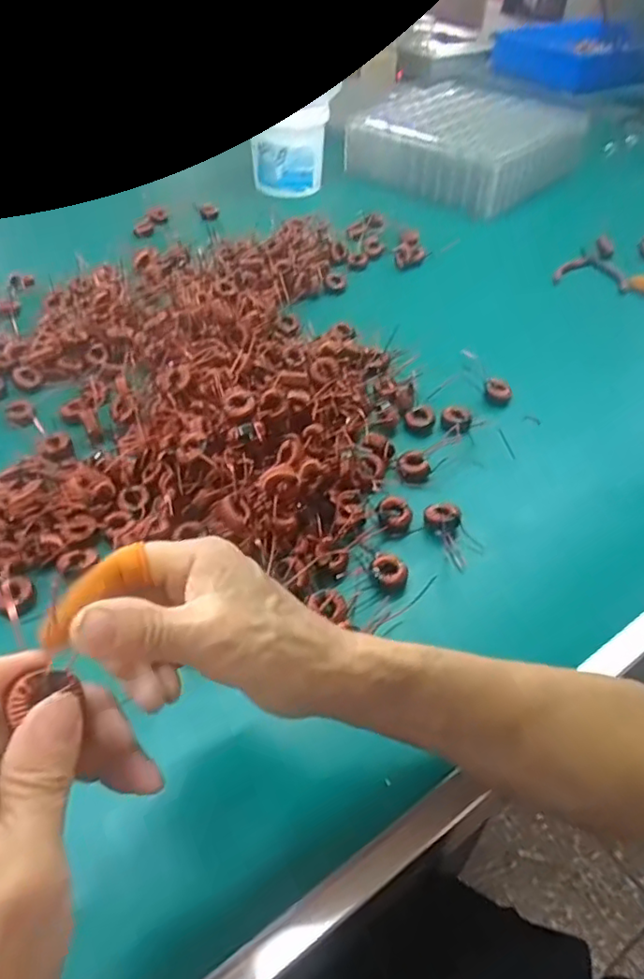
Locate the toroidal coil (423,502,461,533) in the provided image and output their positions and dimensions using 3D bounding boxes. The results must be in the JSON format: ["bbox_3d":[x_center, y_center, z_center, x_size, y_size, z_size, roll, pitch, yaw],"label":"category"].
[{"bbox_3d":[0.091,0.022,0.464,0.023,0.019,0.020,-22,49,-20],"label":"toroidal coil"}]

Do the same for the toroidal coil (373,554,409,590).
[{"bbox_3d":[0.049,0.060,0.431,0.025,0.010,0.028,7,46,6],"label":"toroidal coil"}]

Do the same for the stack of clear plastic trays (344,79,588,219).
[{"bbox_3d":[0.230,-0.562,0.974,0.333,0.078,0.257,34,54,28],"label":"stack of clear plastic trays"}]

